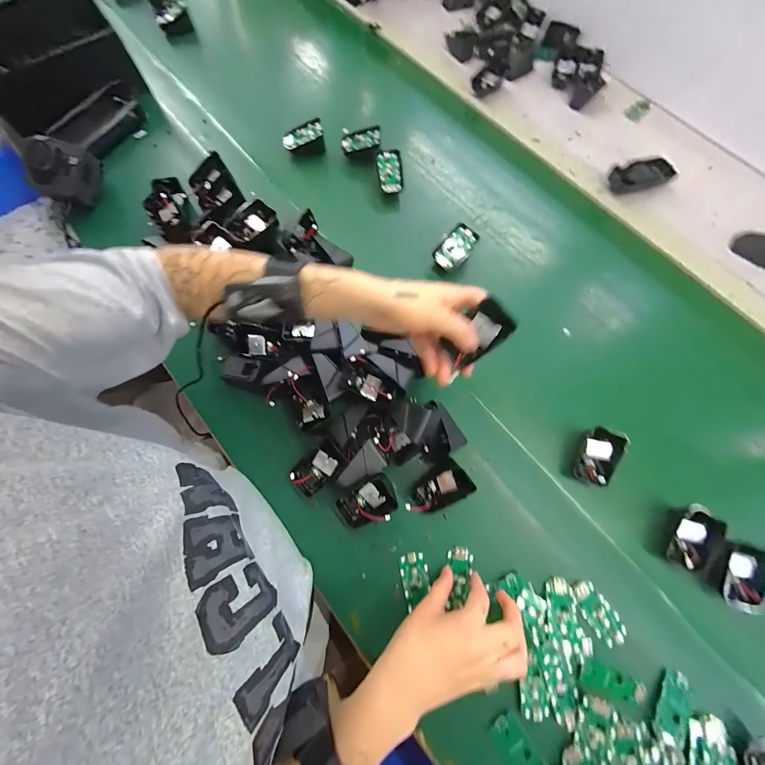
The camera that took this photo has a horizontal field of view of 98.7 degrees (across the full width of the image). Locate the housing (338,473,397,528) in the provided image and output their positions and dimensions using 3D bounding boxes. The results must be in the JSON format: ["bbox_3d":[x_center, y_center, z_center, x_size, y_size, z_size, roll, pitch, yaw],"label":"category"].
[{"bbox_3d":[-0.017,0.143,0.390,0.068,0.037,0.053,-30,72,-9],"label":"housing"}]

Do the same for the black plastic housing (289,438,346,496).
[{"bbox_3d":[-0.076,0.103,0.393,0.063,0.025,0.042,-41,72,-14],"label":"black plastic housing"}]

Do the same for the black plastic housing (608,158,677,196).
[{"bbox_3d":[0.439,-0.344,0.553,0.104,0.033,0.046,-14,68,-4],"label":"black plastic housing"}]

